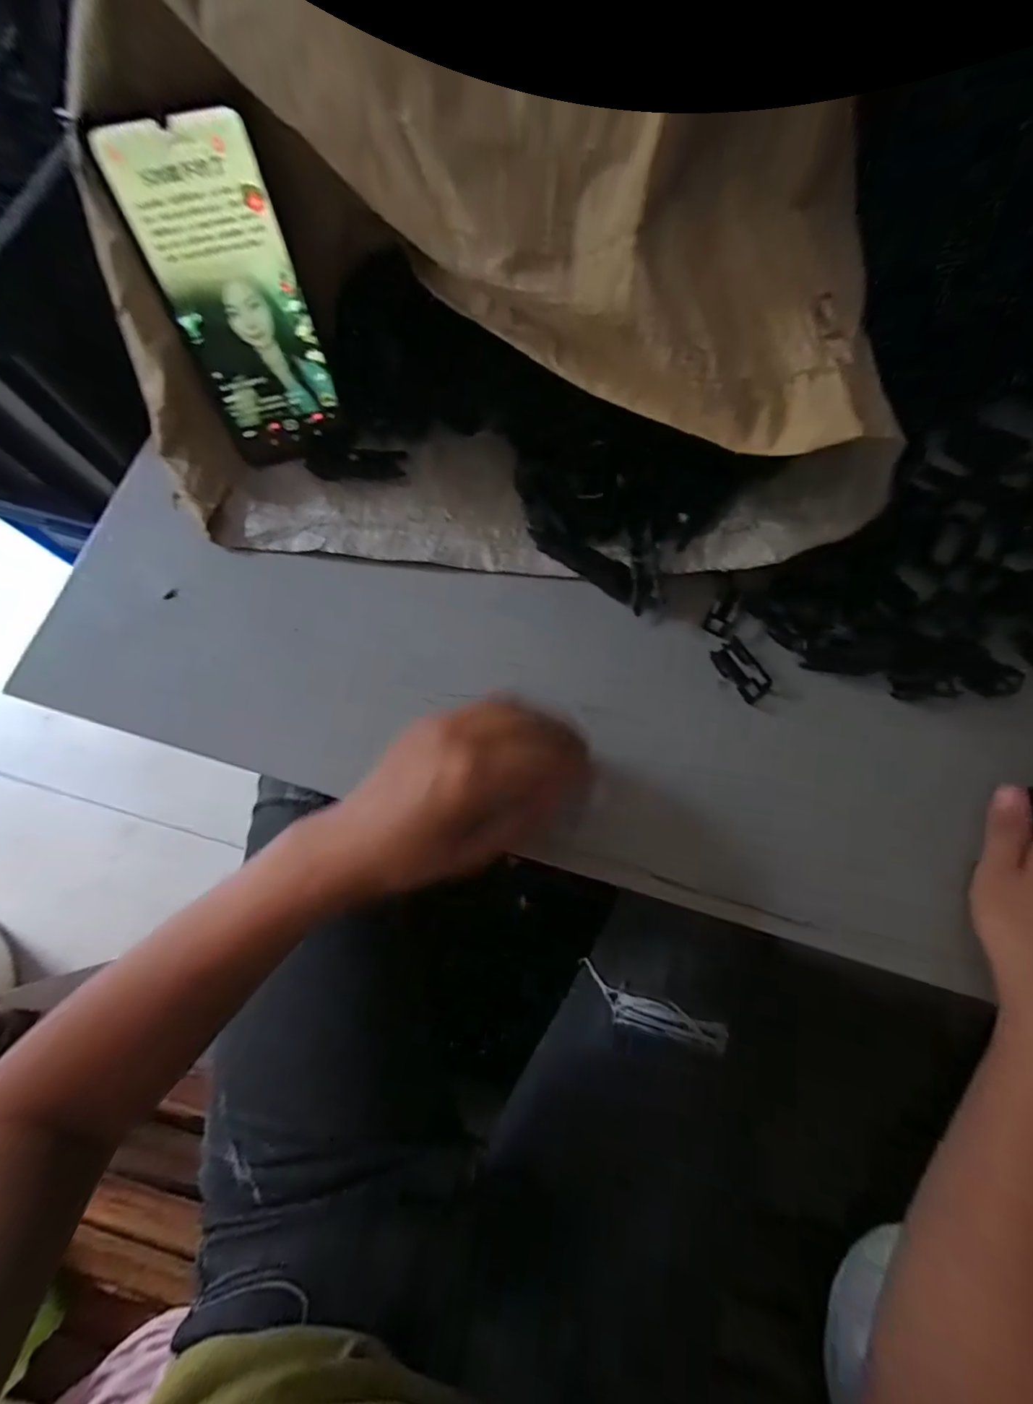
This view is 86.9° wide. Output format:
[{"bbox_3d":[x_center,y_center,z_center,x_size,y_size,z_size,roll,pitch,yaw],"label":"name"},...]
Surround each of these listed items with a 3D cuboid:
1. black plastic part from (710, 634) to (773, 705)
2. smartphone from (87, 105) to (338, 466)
[{"bbox_3d":[0.142,-0.020,0.342,0.022,0.007,0.040,-33,77,-9],"label":"black plastic part"},{"bbox_3d":[-0.160,-0.225,0.318,0.072,0.156,0.008,-15,51,-4],"label":"smartphone"}]

